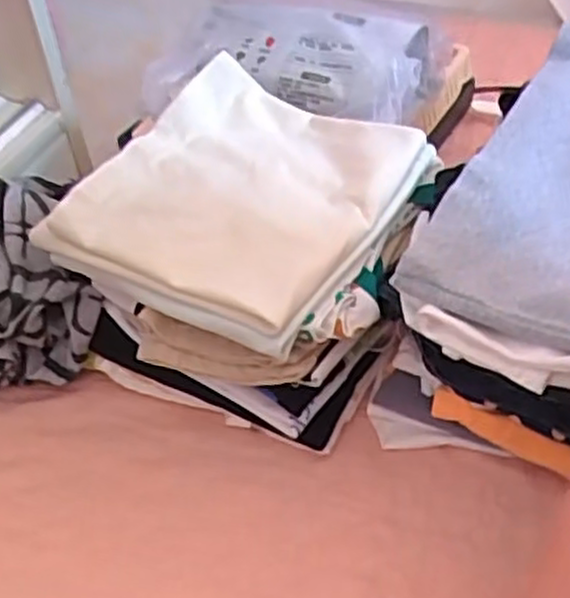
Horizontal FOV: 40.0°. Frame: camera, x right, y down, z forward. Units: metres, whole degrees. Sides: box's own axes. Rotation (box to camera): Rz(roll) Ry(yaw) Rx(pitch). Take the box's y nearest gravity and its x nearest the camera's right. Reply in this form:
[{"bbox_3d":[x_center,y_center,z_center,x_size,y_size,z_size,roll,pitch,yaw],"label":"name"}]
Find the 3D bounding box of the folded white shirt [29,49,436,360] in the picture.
[{"bbox_3d":[-0.028,-0.073,0.535,0.195,0.043,0.201,22,51,25],"label":"folded white shirt"}]

